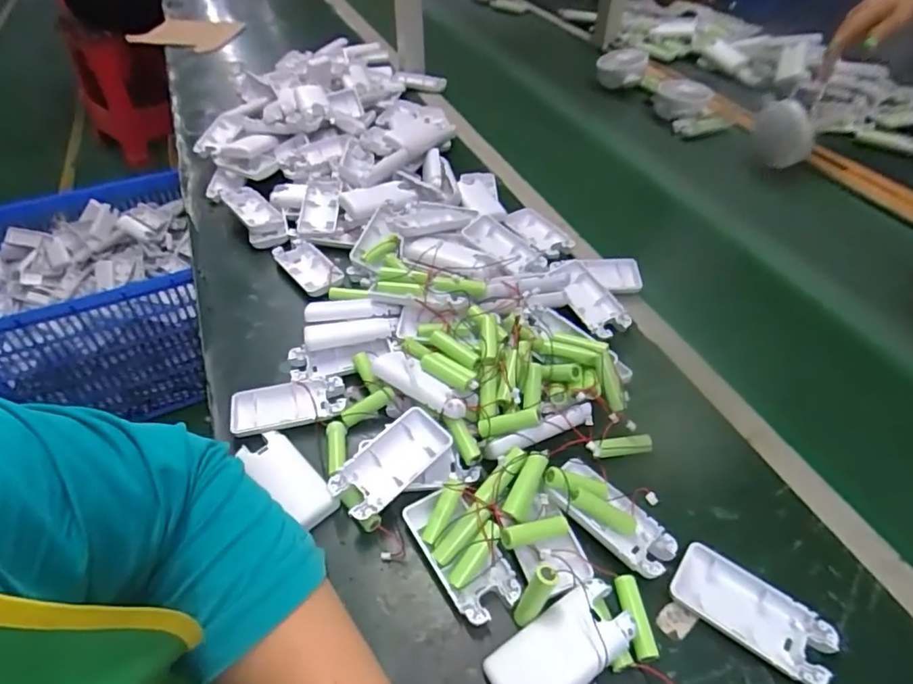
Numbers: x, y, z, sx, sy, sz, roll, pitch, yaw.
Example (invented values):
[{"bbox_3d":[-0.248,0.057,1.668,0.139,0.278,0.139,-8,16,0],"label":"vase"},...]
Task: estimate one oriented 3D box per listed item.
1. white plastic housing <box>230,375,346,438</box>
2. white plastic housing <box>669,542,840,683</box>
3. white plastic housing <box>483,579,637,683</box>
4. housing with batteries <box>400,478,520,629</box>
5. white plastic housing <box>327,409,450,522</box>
[{"bbox_3d":[-0.146,0.056,0.471,0.095,0.009,0.050,-9,47,-8],"label":"white plastic housing"},{"bbox_3d":[0.191,0.177,0.353,0.094,0.015,0.045,28,54,25],"label":"white plastic housing"},{"bbox_3d":[0.065,0.190,0.333,0.092,0.015,0.045,-33,51,-12],"label":"white plastic housing"},{"bbox_3d":[0.003,0.143,0.378,0.047,0.027,0.094,-26,52,-21],"label":"housing with batteries"},{"bbox_3d":[-0.050,0.096,0.418,0.047,0.028,0.093,33,55,28],"label":"white plastic housing"}]

